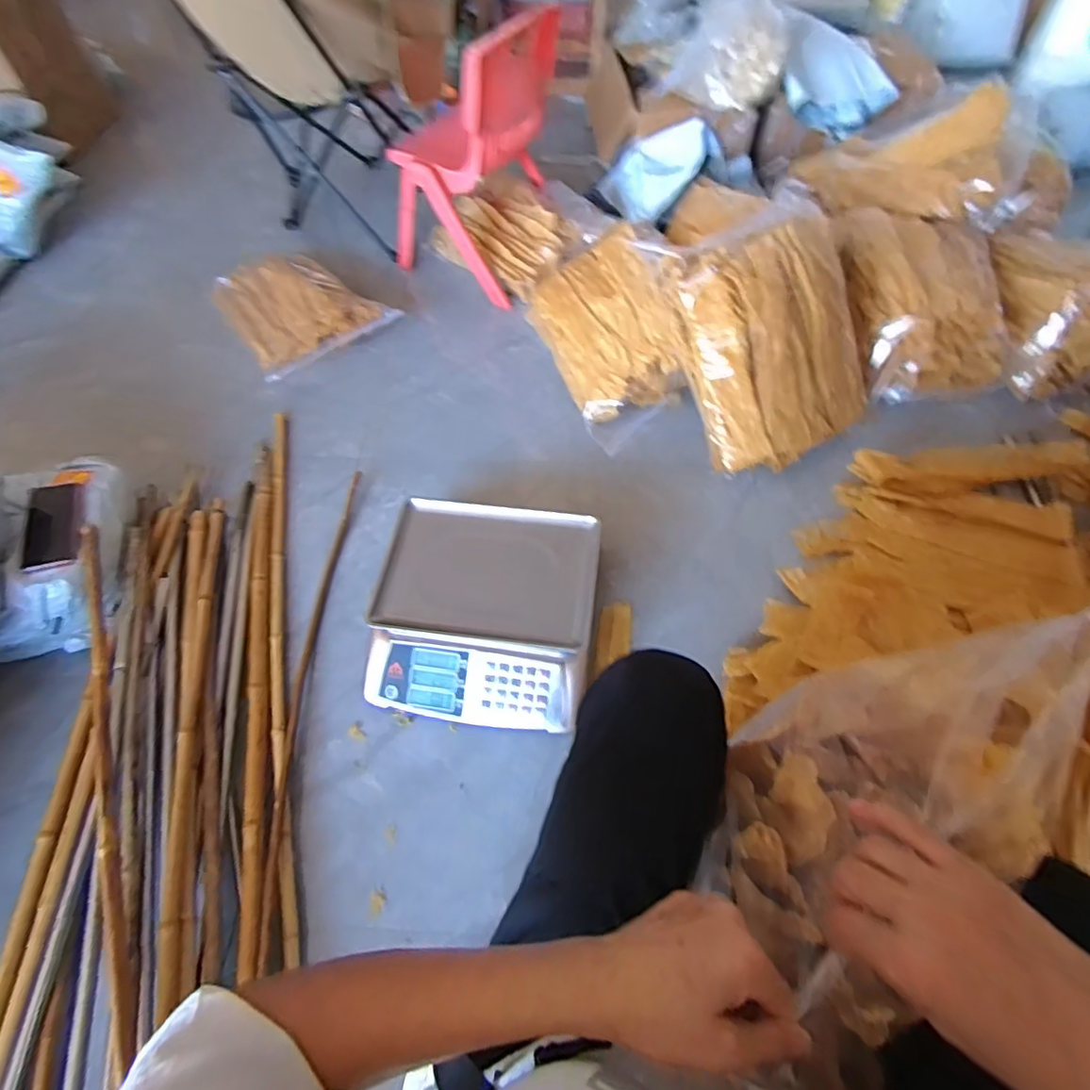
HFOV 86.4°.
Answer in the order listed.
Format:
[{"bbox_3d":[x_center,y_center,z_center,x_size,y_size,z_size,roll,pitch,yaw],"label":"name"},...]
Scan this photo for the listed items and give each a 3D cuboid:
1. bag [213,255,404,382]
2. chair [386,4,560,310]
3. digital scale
[{"bbox_3d":[-0.579,-0.571,1.359,0.317,0.098,0.389,-34,64,-18],"label":"bag"},{"bbox_3d":[-0.158,-0.882,1.311,0.296,0.468,0.325,28,63,17],"label":"chair"},{"bbox_3d":[-0.095,0.102,0.928,0.332,0.147,0.331,6,59,5],"label":"digital scale"}]

